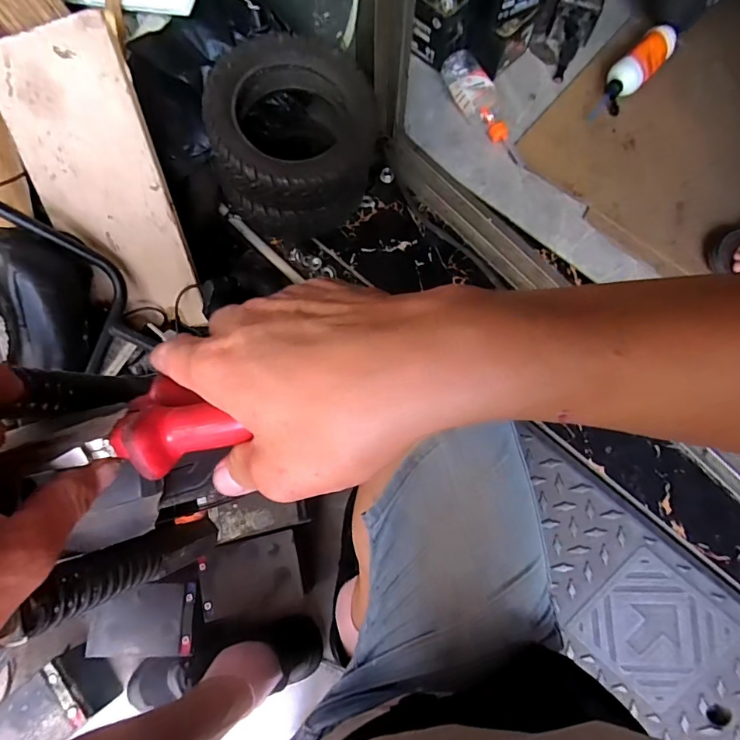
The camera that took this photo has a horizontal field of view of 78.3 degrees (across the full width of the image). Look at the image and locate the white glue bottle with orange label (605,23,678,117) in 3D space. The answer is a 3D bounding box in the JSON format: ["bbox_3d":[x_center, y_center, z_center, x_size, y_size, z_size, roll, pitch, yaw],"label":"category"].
[{"bbox_3d":[0.531,-0.602,0.904,0.067,0.051,0.195,43,80,11],"label":"white glue bottle with orange label"}]

